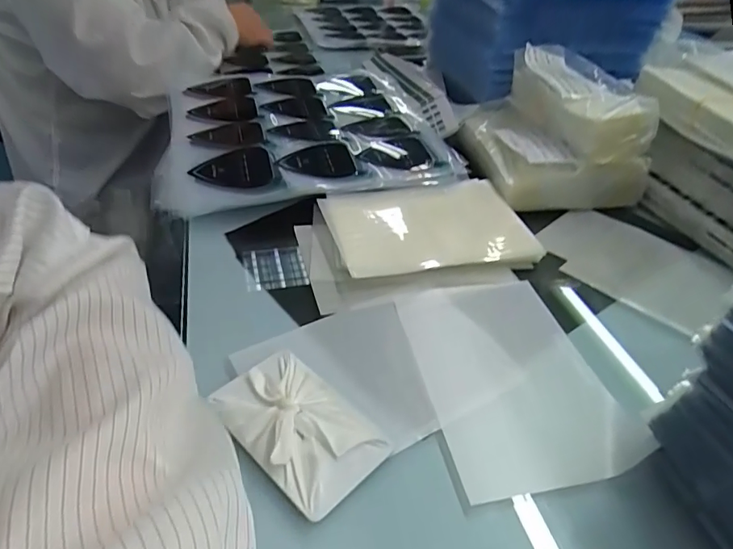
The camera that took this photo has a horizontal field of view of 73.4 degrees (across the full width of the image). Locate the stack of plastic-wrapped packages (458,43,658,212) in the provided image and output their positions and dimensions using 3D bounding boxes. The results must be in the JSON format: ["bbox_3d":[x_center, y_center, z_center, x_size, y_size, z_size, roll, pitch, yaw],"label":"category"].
[{"bbox_3d":[0.213,-0.169,0.576,0.161,0.134,0.177,-4,39,-9],"label":"stack of plastic-wrapped packages"}]

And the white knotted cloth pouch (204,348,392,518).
[{"bbox_3d":[-0.045,0.096,0.318,0.068,0.014,0.109,-30,49,-34],"label":"white knotted cloth pouch"}]

